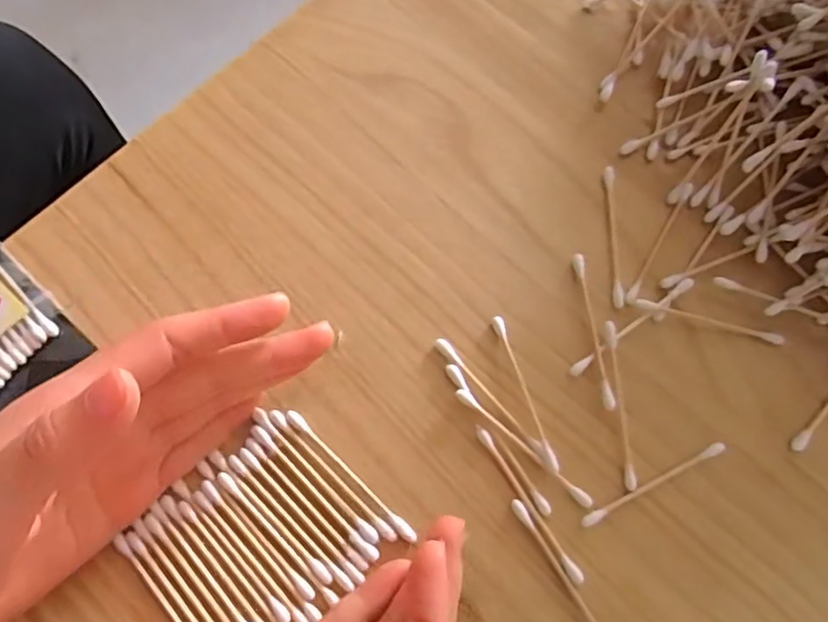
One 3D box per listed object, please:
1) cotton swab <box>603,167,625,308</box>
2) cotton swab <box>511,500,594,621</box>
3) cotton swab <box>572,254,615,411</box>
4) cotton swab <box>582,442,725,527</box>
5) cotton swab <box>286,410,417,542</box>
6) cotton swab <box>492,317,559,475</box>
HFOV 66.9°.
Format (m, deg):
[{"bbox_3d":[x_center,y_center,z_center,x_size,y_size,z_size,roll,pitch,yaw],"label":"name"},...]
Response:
[{"bbox_3d":[0.094,-0.036,0.294,0.006,0.004,0.070,3,73,-1],"label":"cotton swab"},{"bbox_3d":[0.060,0.107,0.247,0.005,0.004,0.071,-30,77,-11],"label":"cotton swab"},{"bbox_3d":[0.079,0.008,0.278,0.005,0.006,0.071,-6,74,-4],"label":"cotton swab"},{"bbox_3d":[0.100,0.072,0.261,0.069,0.004,0.005,-25,76,-9],"label":"cotton swab"},{"bbox_3d":[-0.026,0.067,0.257,0.072,0.005,0.005,43,76,10],"label":"cotton swab"},{"bbox_3d":[0.048,0.035,0.270,0.005,0.004,0.070,-17,75,-7],"label":"cotton swab"}]

